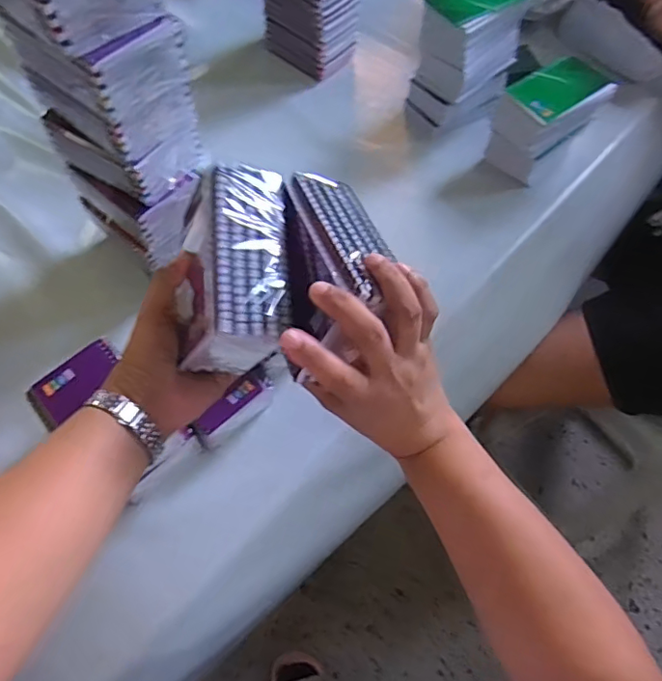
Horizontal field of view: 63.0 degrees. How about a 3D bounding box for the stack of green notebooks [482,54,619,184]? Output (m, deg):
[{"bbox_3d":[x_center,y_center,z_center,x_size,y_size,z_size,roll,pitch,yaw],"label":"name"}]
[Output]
[{"bbox_3d":[0.305,-0.309,0.772,0.145,0.120,0.086,-33,68,-17],"label":"stack of green notebooks"}]

